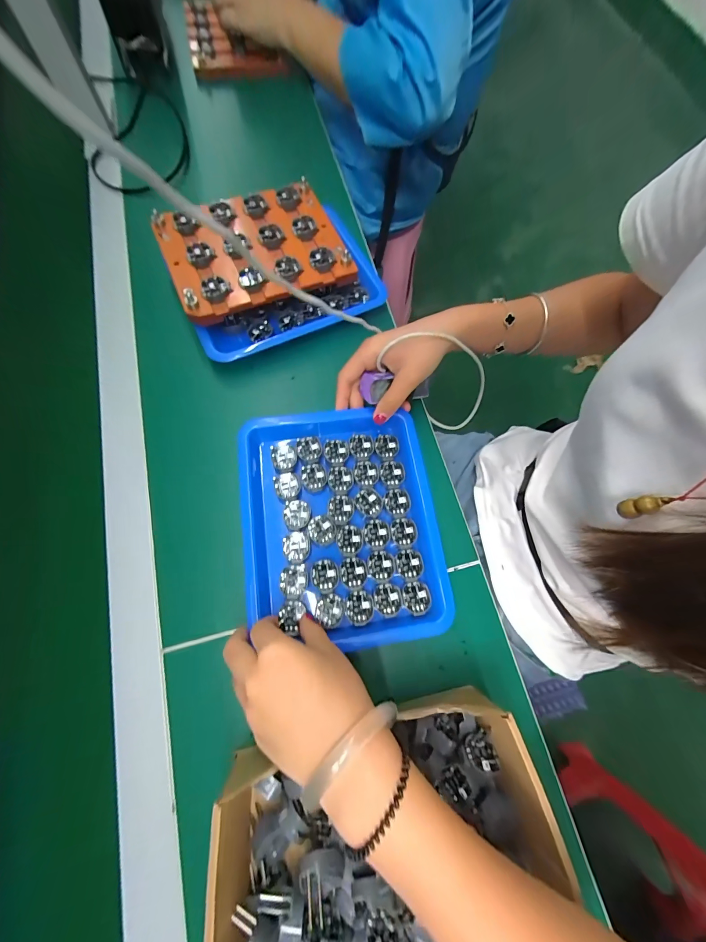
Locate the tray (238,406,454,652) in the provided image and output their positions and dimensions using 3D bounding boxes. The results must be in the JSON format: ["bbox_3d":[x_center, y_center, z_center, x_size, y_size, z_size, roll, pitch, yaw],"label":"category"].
[{"bbox_3d":[-0.011,0.046,0.323,0.180,0.025,0.211,-7,71,-5],"label":"tray"}]

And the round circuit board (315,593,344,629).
[{"bbox_3d":[-0.020,0.122,0.303,0.024,0.005,0.025,1,71,-2],"label":"round circuit board"}]

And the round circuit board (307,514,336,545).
[{"bbox_3d":[-0.029,0.055,0.322,0.025,0.004,0.027,1,71,-2],"label":"round circuit board"}]

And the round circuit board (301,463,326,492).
[{"bbox_3d":[-0.039,0.006,0.338,0.023,0.004,0.027,-8,71,-5],"label":"round circuit board"}]

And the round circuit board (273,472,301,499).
[{"bbox_3d":[-0.064,0.014,0.334,0.024,0.004,0.025,1,71,-2],"label":"round circuit board"}]

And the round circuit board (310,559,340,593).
[{"bbox_3d":[-0.025,0.094,0.309,0.025,0.004,0.028,-7,71,-5],"label":"round circuit board"}]

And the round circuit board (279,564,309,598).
[{"bbox_3d":[-0.053,0.098,0.306,0.025,0.004,0.025,-17,72,-8],"label":"round circuit board"}]

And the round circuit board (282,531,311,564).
[{"bbox_3d":[-0.052,0.069,0.316,0.024,0.004,0.028,-7,71,-5],"label":"round circuit board"}]

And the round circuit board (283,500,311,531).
[{"bbox_3d":[-0.053,0.041,0.325,0.025,0.004,0.028,-6,71,-5],"label":"round circuit board"}]

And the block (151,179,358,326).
[{"bbox_3d":[-0.108,-0.249,0.385,0.190,0.027,0.138,-23,73,-10],"label":"block"}]

